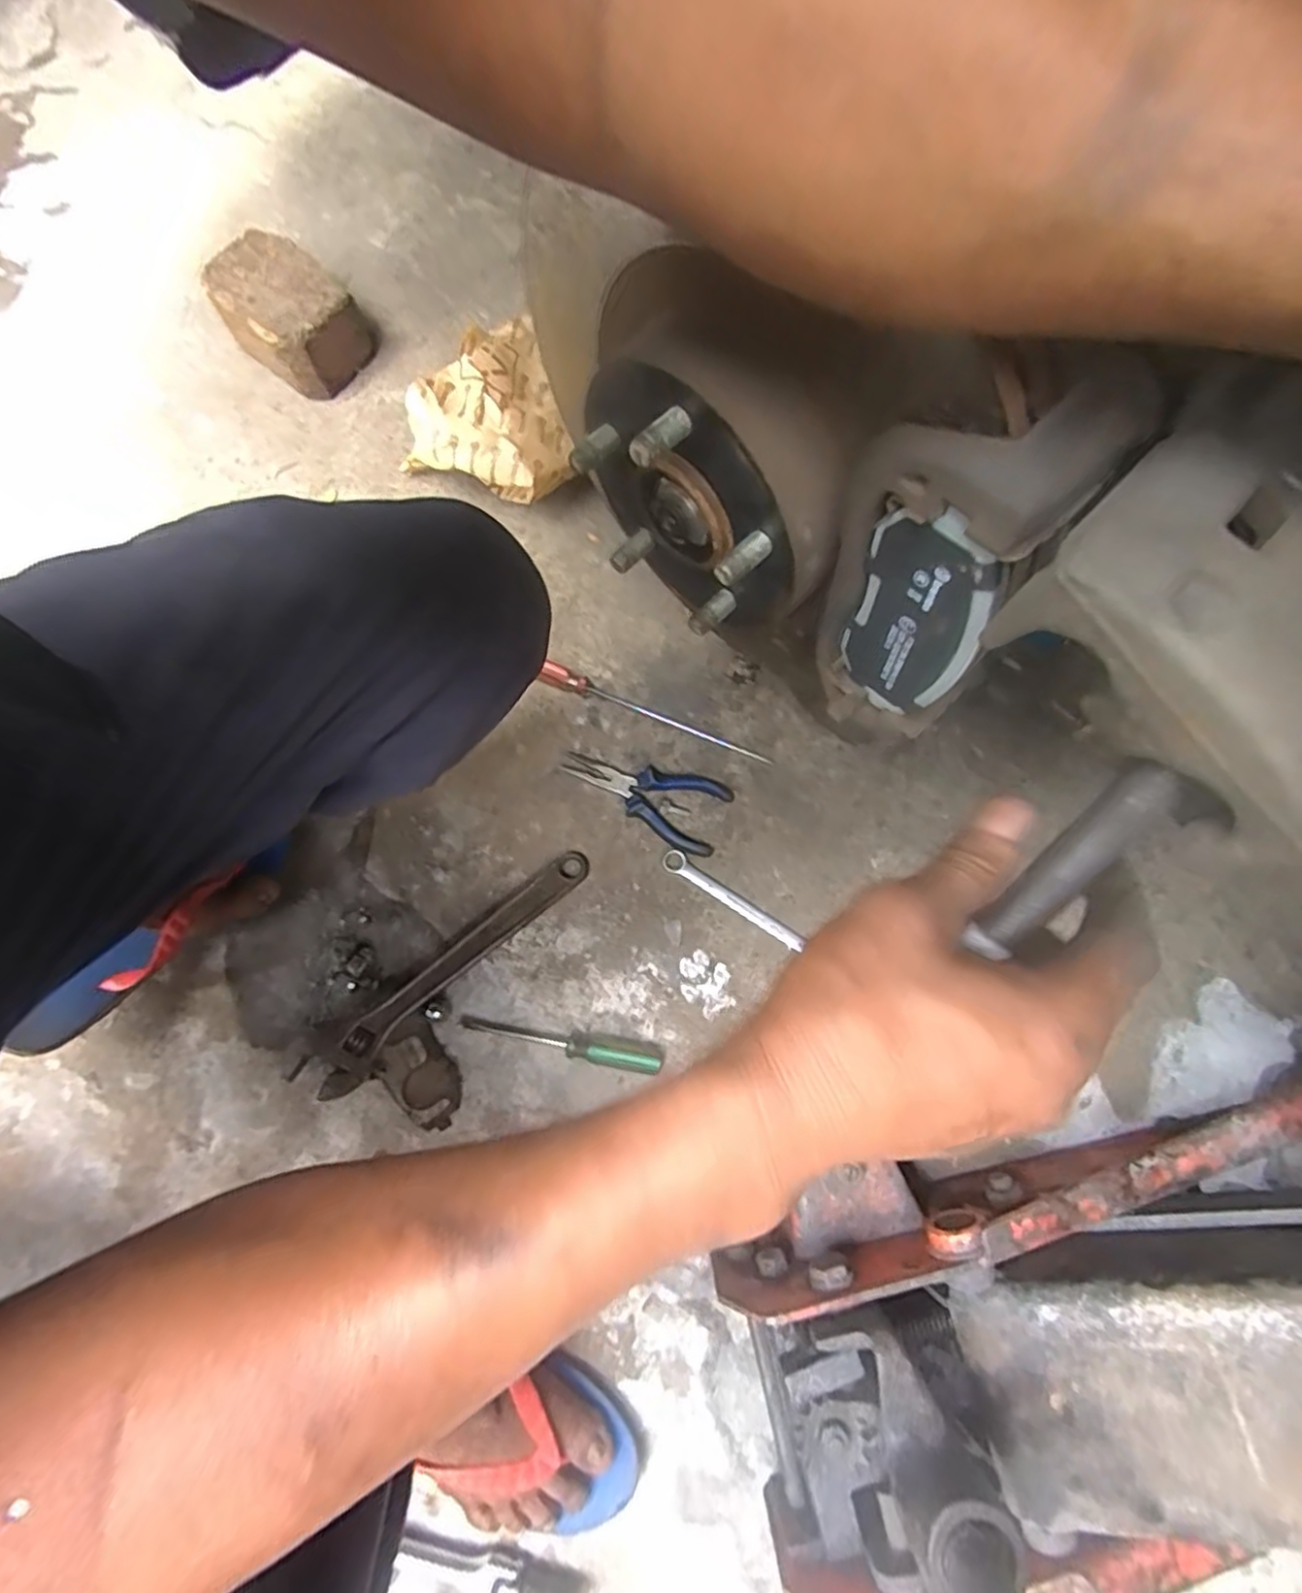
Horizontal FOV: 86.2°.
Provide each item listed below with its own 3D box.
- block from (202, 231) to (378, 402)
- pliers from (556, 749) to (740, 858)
[{"bbox_3d":[-0.377,-0.503,0.729,0.132,0.076,0.106,37,79,9],"label":"block"},{"bbox_3d":[-0.008,-0.003,0.645,0.156,0.015,0.068,22,77,6],"label":"pliers"}]

